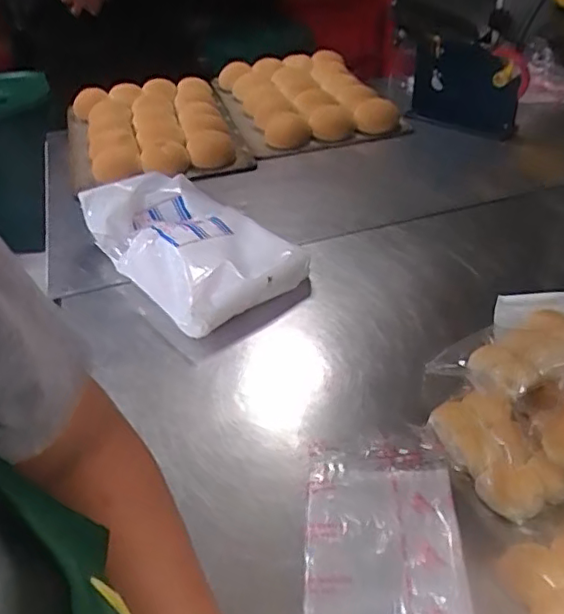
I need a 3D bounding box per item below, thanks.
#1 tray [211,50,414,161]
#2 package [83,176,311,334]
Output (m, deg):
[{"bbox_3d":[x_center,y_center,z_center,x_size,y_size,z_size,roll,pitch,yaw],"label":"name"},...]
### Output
[{"bbox_3d":[0.047,-0.446,1.250,0.324,0.091,0.382,-15,40,-10],"label":"tray"},{"bbox_3d":[-0.134,-0.089,0.831,0.207,0.097,0.305,-26,44,-25],"label":"package"}]

